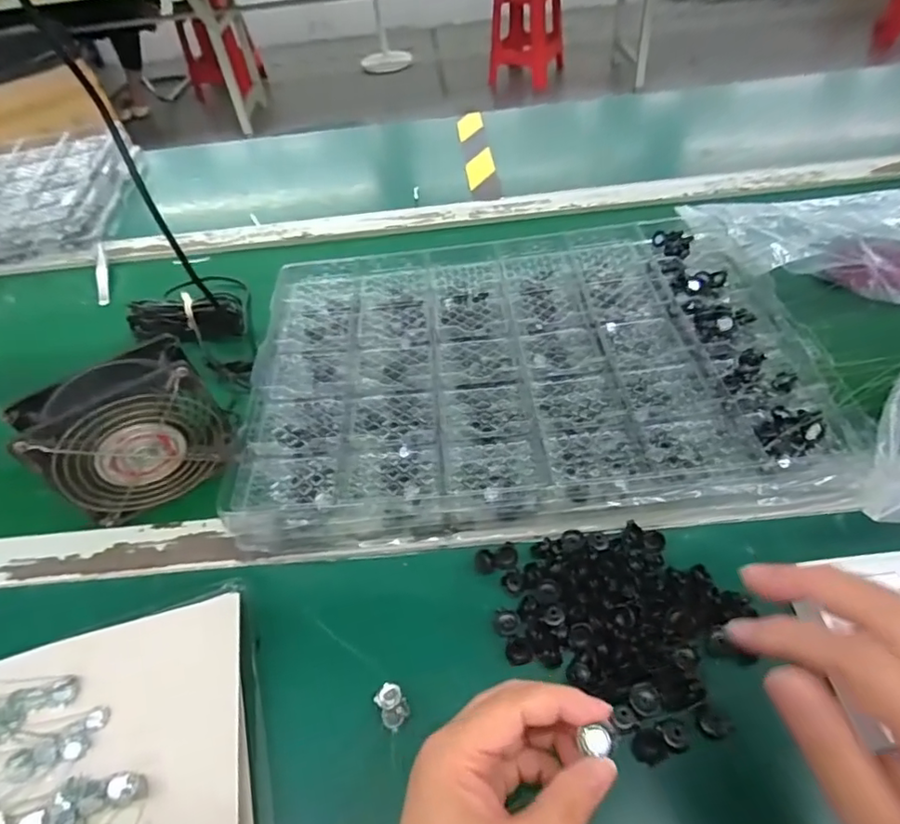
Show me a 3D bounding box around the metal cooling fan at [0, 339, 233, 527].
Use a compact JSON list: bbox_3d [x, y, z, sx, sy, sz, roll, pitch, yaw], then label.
[{"bbox_3d":[-0.232,0.015,0.410,0.116,0.104,0.045,-29,52,-17],"label":"metal cooling fan"}]

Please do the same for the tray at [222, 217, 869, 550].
[{"bbox_3d":[0.054,-0.044,0.470,0.419,0.049,0.299,-4,47,2],"label":"tray"}]

